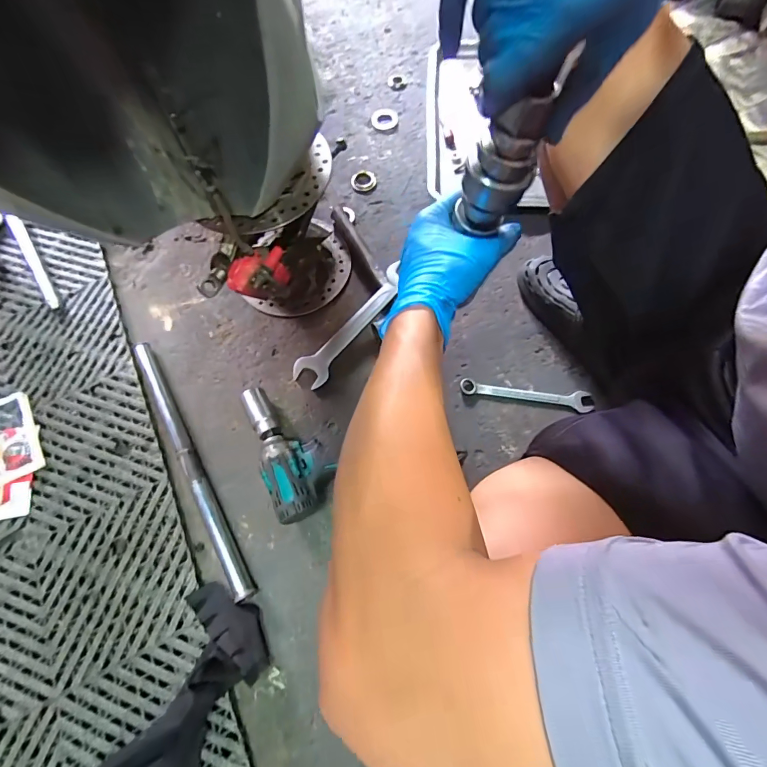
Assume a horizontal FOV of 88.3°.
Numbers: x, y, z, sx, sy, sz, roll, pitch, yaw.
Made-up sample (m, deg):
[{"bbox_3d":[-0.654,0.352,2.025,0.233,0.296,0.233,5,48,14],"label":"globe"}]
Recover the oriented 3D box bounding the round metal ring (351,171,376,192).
[{"bbox_3d":[-0.040,-0.409,0.795,0.049,0.007,0.045,-1,69,1],"label":"round metal ring"}]

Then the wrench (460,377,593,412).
[{"bbox_3d":[0.229,0.017,0.637,0.204,0.008,0.032,7,70,4],"label":"wrench"}]

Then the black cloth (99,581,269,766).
[{"bbox_3d":[-0.256,0.420,0.461,0.131,0.062,0.313,22,71,10],"label":"black cloth"}]

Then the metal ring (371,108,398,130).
[{"bbox_3d":[0.002,-0.570,0.850,0.057,0.010,0.057,-1,69,1],"label":"metal ring"}]

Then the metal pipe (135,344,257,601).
[{"bbox_3d":[-0.299,0.114,0.604,0.030,0.023,0.433,-31,71,-10],"label":"metal pipe"}]

